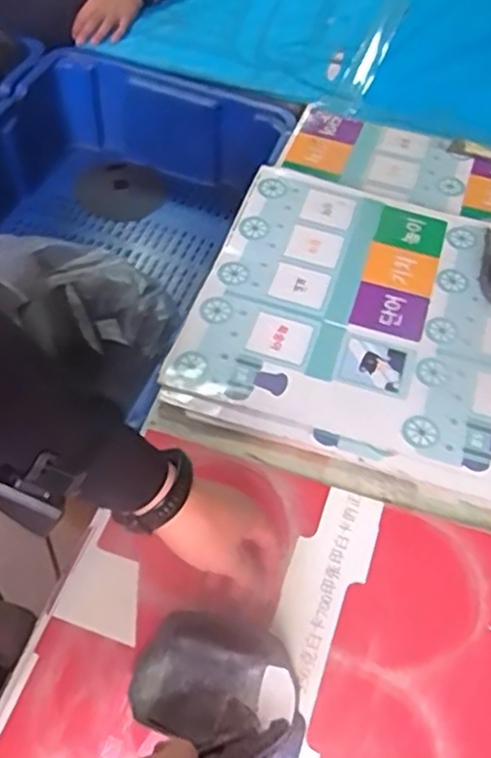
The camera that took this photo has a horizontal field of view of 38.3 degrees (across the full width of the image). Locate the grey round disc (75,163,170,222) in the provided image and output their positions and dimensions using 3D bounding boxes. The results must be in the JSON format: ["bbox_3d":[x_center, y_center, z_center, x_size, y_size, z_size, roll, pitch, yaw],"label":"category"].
[{"bbox_3d":[-0.208,-0.317,1.190,0.137,0.018,0.138,1,60,-1],"label":"grey round disc"}]

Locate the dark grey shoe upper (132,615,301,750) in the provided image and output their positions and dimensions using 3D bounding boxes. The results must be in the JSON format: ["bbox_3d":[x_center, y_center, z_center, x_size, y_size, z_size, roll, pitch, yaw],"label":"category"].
[{"bbox_3d":[-0.028,0.249,0.582,0.131,0.043,0.091,11,54,5],"label":"dark grey shoe upper"}]

